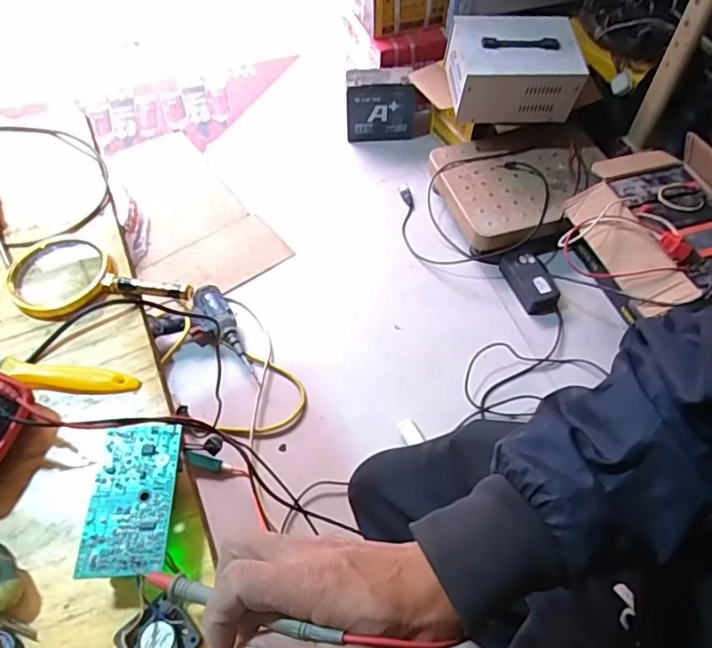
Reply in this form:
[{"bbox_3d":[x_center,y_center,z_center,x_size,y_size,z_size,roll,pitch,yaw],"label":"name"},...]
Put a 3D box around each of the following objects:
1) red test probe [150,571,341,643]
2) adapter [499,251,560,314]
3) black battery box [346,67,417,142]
[{"bbox_3d":[-0.068,0.155,0.297,0.124,0.009,0.013,4,56,22],"label":"red test probe"},{"bbox_3d":[0.384,-0.092,1.184,0.078,0.054,0.160,-18,58,-12],"label":"adapter"},{"bbox_3d":[0.068,-0.579,1.444,0.184,0.200,0.070,0,56,0],"label":"black battery box"}]

